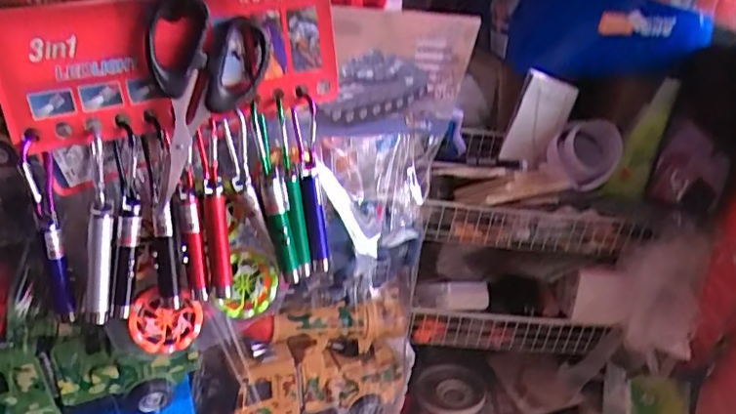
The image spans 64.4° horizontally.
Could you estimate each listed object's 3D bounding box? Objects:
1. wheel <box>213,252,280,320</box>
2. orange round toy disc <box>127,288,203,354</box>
[{"bbox_3d":[-0.078,0.049,0.366,0.038,0.040,0.017,-12,31,-30],"label":"wheel"},{"bbox_3d":[-0.121,0.068,0.351,0.041,0.039,0.010,-4,28,-16],"label":"orange round toy disc"}]

